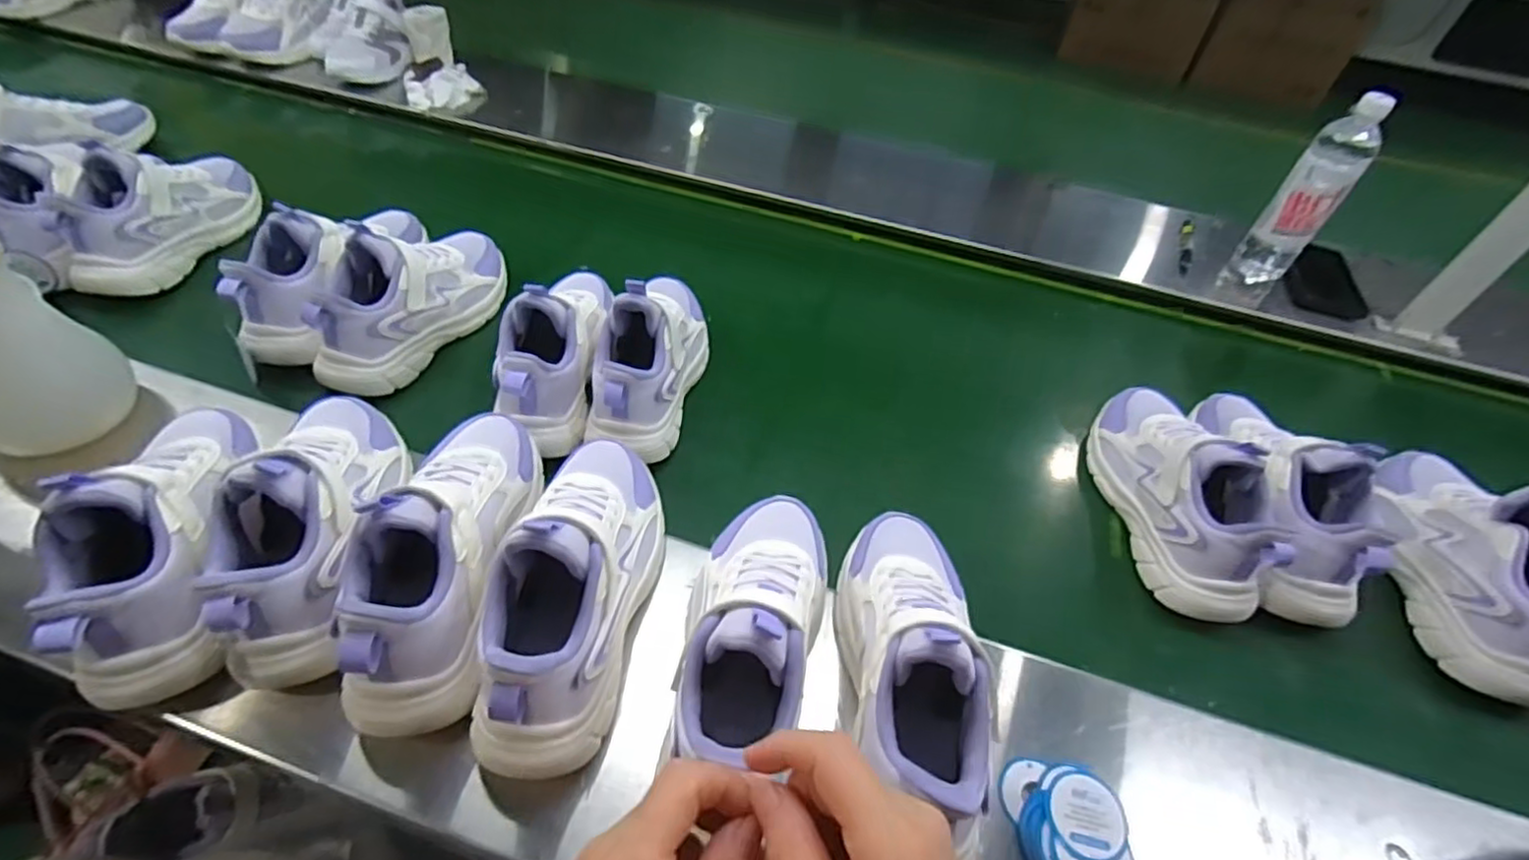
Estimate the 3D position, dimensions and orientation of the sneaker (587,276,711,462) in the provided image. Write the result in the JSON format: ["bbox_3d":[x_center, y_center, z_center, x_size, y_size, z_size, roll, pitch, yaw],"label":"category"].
[{"bbox_3d":[-0.104,-0.086,0.649,0.076,0.115,0.230,11,52,4],"label":"sneaker"}]

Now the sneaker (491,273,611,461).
[{"bbox_3d":[-0.194,-0.097,0.633,0.072,0.097,0.242,5,52,0],"label":"sneaker"}]

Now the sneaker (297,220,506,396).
[{"bbox_3d":[-0.352,-0.146,0.675,0.073,0.121,0.232,21,54,12],"label":"sneaker"}]

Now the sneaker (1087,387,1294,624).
[{"bbox_3d":[0.369,0.039,0.598,0.087,0.110,0.238,0,52,-4],"label":"sneaker"}]

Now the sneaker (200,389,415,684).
[{"bbox_3d":[-0.303,0.046,0.459,0.082,0.106,0.225,-6,39,-9],"label":"sneaker"}]

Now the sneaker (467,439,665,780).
[{"bbox_3d":[-0.120,0.087,0.447,0.082,0.117,0.246,5,52,0],"label":"sneaker"}]

